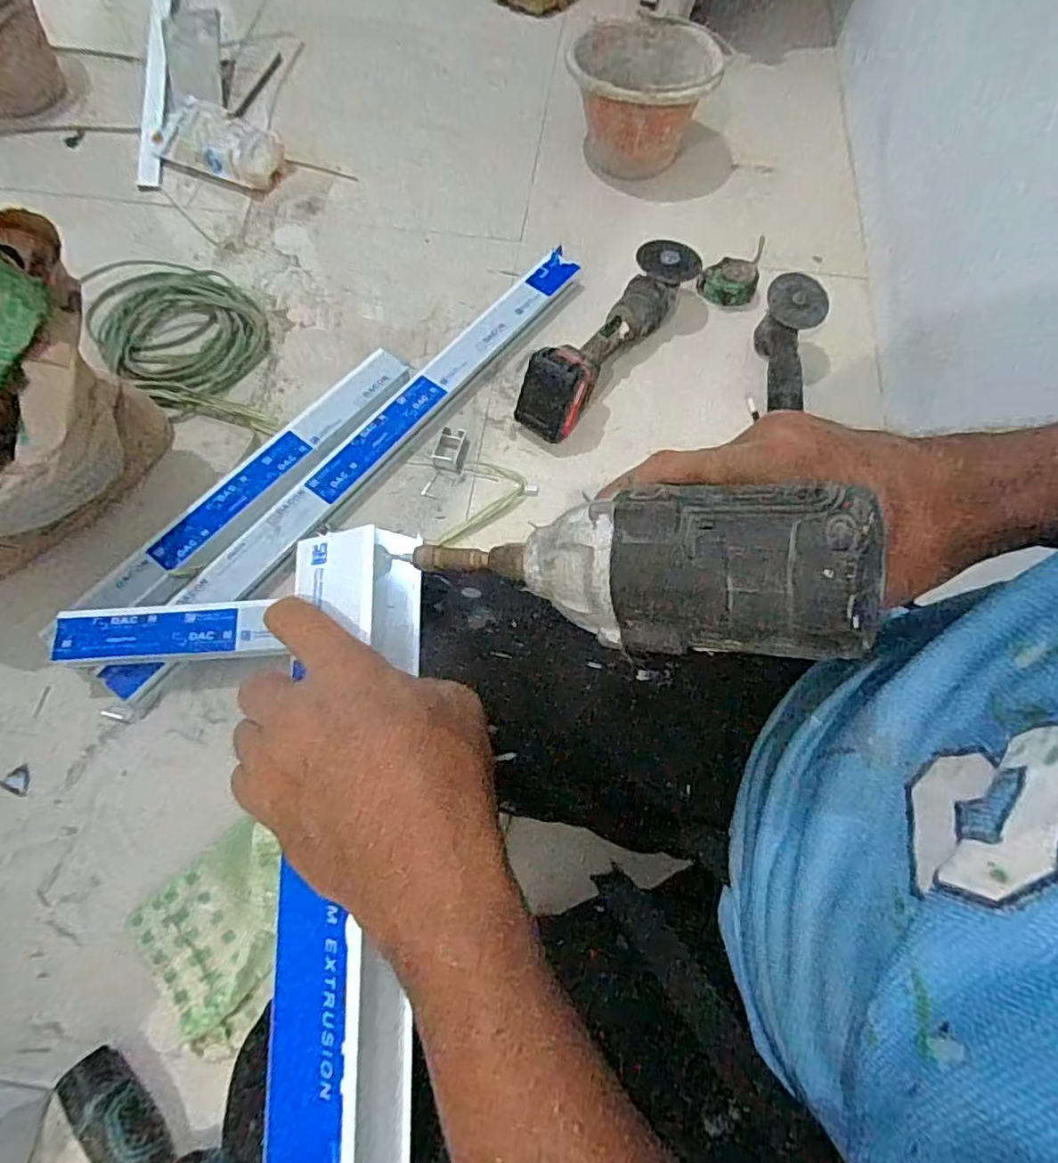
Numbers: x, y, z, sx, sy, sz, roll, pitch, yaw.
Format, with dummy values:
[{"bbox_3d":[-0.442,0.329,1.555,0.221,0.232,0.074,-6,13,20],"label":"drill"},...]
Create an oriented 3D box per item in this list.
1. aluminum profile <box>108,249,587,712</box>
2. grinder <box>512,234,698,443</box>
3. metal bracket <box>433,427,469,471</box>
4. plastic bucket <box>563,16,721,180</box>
[{"bbox_3d":[-0.188,-0.230,0.906,0.080,0.048,0.823,34,70,11],"label":"aluminum profile"},{"bbox_3d":[0.123,-0.373,0.940,0.086,0.115,0.387,36,70,13],"label":"grinder"},{"bbox_3d":[-0.111,-0.191,0.903,0.044,0.013,0.064,13,67,4],"label":"metal bracket"},{"bbox_3d":[0.193,-0.854,1.119,0.248,0.162,0.219,14,67,5],"label":"plastic bucket"}]

